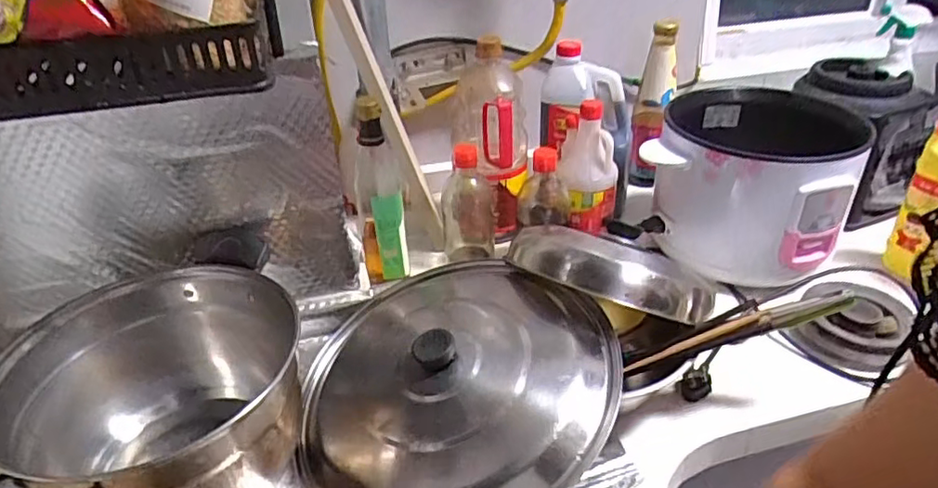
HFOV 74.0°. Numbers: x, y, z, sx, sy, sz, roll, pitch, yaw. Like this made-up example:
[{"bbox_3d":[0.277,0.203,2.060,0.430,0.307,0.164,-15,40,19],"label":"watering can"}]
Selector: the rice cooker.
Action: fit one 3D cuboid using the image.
[{"bbox_3d":[0.380,-0.086,0.839,0.232,0.180,0.233,18,38,28],"label":"rice cooker"}]

